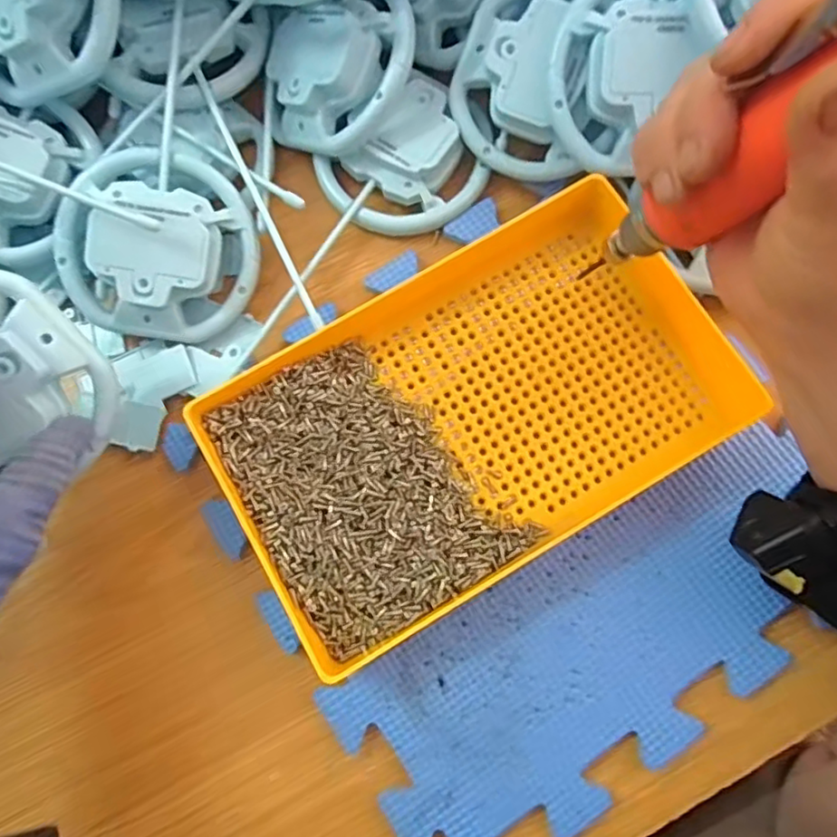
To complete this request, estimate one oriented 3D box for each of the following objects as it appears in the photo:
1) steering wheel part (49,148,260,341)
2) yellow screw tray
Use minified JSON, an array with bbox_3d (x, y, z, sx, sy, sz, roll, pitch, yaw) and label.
[{"bbox_3d":[-0.141,-0.094,0.332,0.104,0.043,0.104,1,87,-18],"label":"steering wheel part"},{"bbox_3d":[0.031,-0.008,0.310,0.254,0.031,0.156,-30,80,-5],"label":"yellow screw tray"}]

